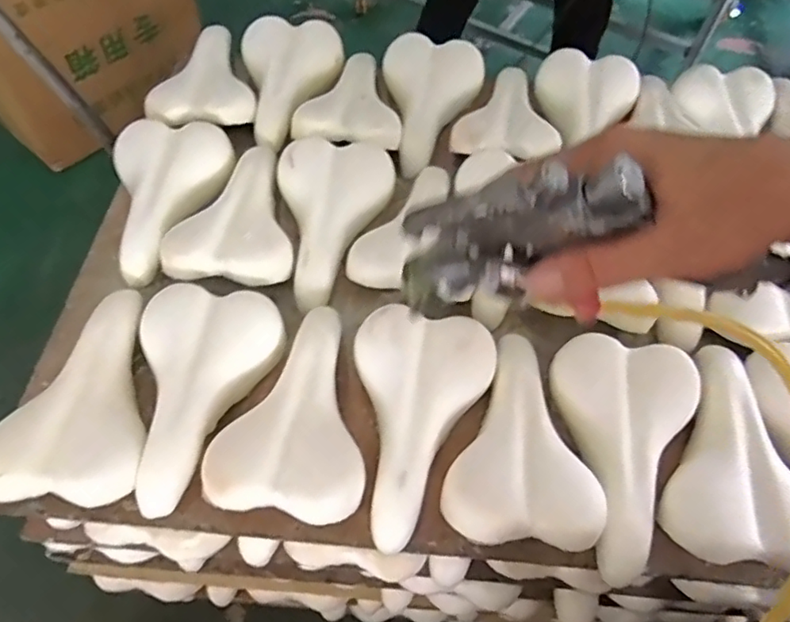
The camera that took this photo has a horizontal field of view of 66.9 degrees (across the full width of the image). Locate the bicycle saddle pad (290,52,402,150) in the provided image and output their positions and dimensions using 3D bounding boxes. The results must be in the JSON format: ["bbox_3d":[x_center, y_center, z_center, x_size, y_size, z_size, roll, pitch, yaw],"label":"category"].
[{"bbox_3d":[-0.067,-0.330,0.913,0.159,0.036,0.208,6,59,0],"label":"bicycle saddle pad"}]

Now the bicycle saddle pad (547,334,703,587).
[{"bbox_3d":[0.252,0.151,0.646,0.163,0.078,0.247,9,59,2],"label":"bicycle saddle pad"}]

